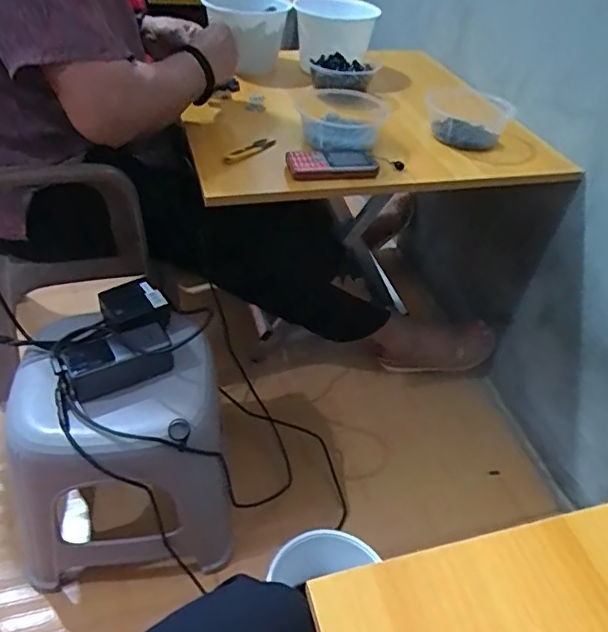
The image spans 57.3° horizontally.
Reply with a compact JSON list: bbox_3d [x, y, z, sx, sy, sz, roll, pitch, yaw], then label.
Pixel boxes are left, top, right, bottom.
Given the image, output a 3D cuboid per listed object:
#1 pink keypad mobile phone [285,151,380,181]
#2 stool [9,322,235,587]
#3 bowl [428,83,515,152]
[{"bbox_3d":[0.042,-0.214,0.790,0.128,0.021,0.053,0,42,-7],"label":"pink keypad mobile phone"},{"bbox_3d":[-0.264,0.194,0.806,0.279,0.280,0.228,-5,43,-13],"label":"stool"},{"bbox_3d":[0.275,-0.339,0.931,0.138,0.067,0.120,21,44,16],"label":"bowl"}]

